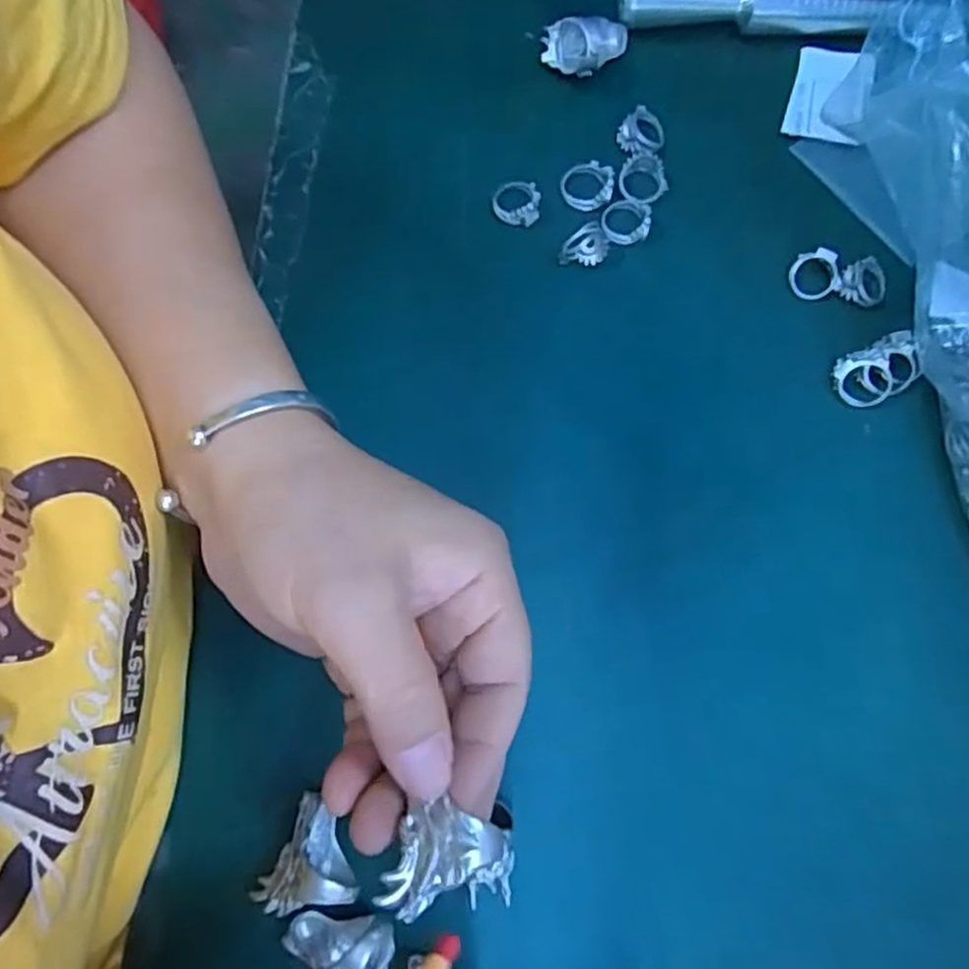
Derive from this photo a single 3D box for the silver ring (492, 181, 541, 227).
[{"bbox_3d":[0.014,-0.127,0.323,0.021,0.005,0.020,0,77,-1],"label":"silver ring"}]

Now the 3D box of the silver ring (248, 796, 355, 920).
[{"bbox_3d":[-0.066,0.132,0.251,0.034,0.024,0.035,-25,79,-6],"label":"silver ring"}]

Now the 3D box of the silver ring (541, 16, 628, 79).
[{"bbox_3d":[0.049,-0.203,0.333,0.041,0.023,0.020,-10,77,-3],"label":"silver ring"}]

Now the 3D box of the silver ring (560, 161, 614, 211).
[{"bbox_3d":[0.047,-0.137,0.324,0.023,0.004,0.023,0,77,-1],"label":"silver ring"}]

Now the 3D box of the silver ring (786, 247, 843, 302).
[{"bbox_3d":[0.146,-0.092,0.317,0.022,0.004,0.021,5,108,15],"label":"silver ring"}]

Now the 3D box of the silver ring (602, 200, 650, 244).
[{"bbox_3d":[0.064,-0.118,0.322,0.021,0.005,0.021,0,77,-1],"label":"silver ring"}]

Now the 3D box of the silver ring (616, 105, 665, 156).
[{"bbox_3d":[0.073,-0.162,0.331,0.020,0.007,0.024,27,78,5],"label":"silver ring"}]

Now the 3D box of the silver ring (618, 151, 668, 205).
[{"bbox_3d":[0.073,-0.139,0.327,0.022,0.004,0.026,24,78,4],"label":"silver ring"}]

